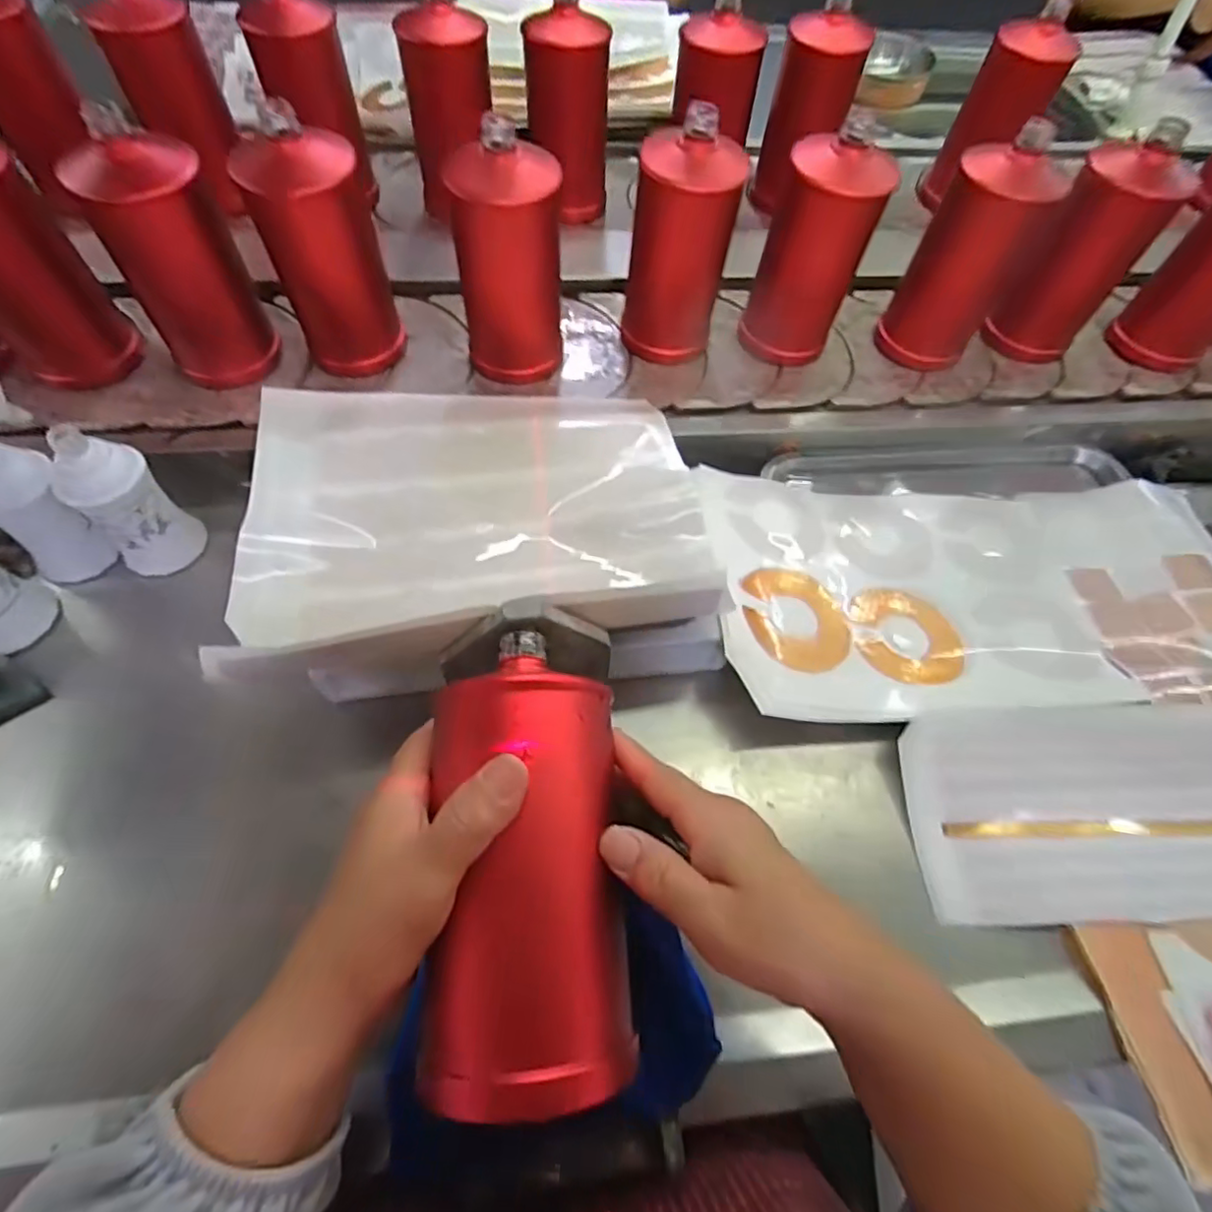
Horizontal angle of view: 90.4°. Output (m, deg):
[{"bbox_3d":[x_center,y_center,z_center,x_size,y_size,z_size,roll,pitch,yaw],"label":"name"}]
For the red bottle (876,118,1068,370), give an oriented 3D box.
[{"bbox_3d":[0.329,-0.317,0.551,0.092,0.176,0.077,28,62,12],"label":"red bottle"}]

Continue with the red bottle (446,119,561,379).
[{"bbox_3d":[-0.081,-0.283,0.507,0.082,0.175,0.072,15,60,5],"label":"red bottle"}]

